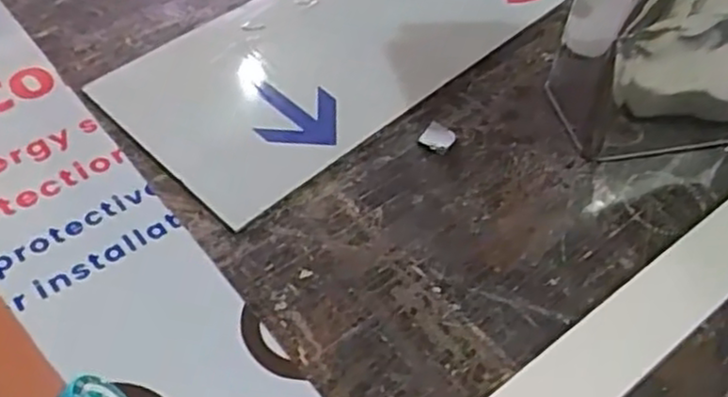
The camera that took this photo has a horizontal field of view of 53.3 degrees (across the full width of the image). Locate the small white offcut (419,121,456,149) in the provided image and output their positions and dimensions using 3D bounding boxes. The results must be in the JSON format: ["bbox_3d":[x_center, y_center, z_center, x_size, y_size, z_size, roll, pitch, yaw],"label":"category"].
[{"bbox_3d":[0.063,-0.053,0.624,0.027,0.010,0.022,20,52,12],"label":"small white offcut"}]

